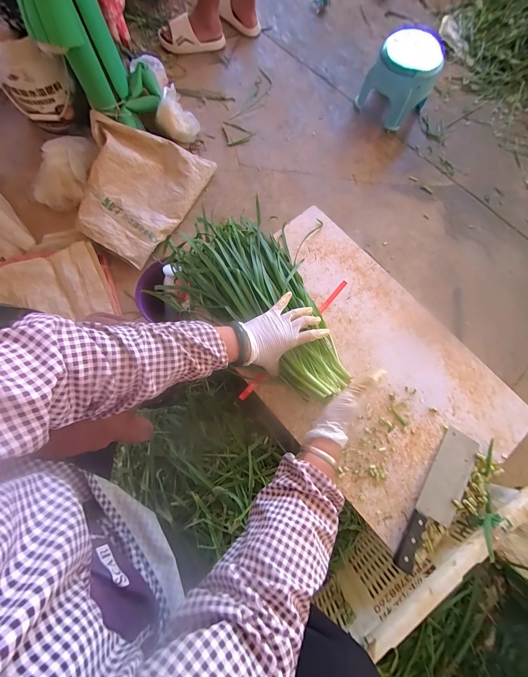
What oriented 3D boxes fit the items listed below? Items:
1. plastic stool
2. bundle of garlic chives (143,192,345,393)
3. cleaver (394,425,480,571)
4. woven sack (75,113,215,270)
[{"bbox_3d":[0.585,-1.113,1.157,0.275,0.213,0.329,27,75,5],"label":"plastic stool"},{"bbox_3d":[-0.016,-0.071,0.569,0.285,0.085,0.460,-36,69,-10],"label":"bundle of garlic chives"},{"bbox_3d":[0.329,0.301,0.509,0.067,0.021,0.268,35,76,7],"label":"cleaver"},{"bbox_3d":[-0.459,-0.544,0.948,0.374,0.167,0.498,27,75,5],"label":"woven sack"}]

